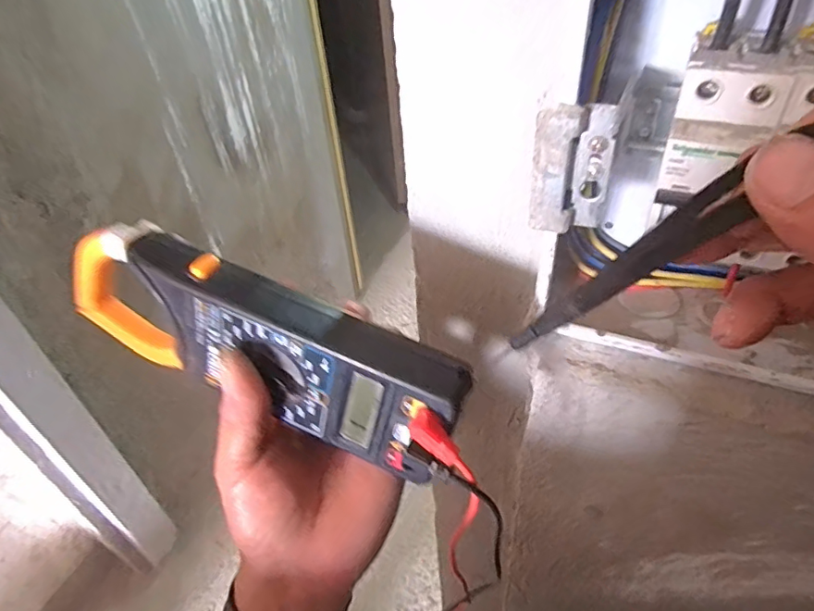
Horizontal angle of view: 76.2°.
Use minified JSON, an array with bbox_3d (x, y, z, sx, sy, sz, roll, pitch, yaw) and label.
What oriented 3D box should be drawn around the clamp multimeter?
[{"bbox_3d":[-0.079,0.020,0.265,0.222,0.099,0.039,20,47,16],"label":"clamp multimeter"}]

